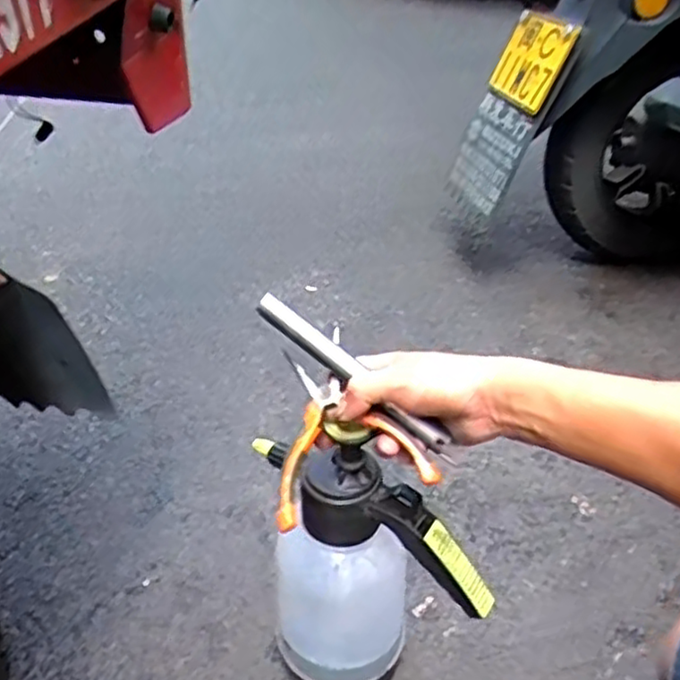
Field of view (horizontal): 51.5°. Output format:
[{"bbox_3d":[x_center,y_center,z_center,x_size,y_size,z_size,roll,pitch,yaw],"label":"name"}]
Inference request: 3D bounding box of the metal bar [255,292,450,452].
[{"bbox_3d":[0.008,0.026,0.524,0.172,0.017,0.013,39,46,5],"label":"metal bar"}]

